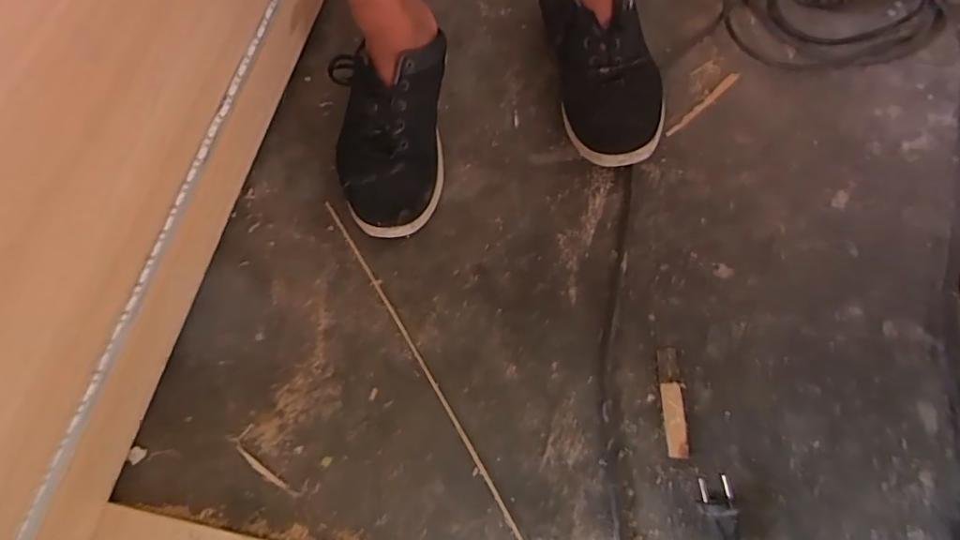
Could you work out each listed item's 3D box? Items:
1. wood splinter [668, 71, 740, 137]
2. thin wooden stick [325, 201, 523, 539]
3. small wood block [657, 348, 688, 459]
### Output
[{"bbox_3d":[0.246,-0.184,0.582,0.114,0.009,0.009,-39,73,-11],"label":"wood splinter"},{"bbox_3d":[-0.047,0.100,0.482,0.010,0.004,0.415,-31,71,-8],"label":"thin wooden stick"},{"bbox_3d":[0.169,0.131,0.459,0.015,0.010,0.062,0,70,3],"label":"small wood block"}]

